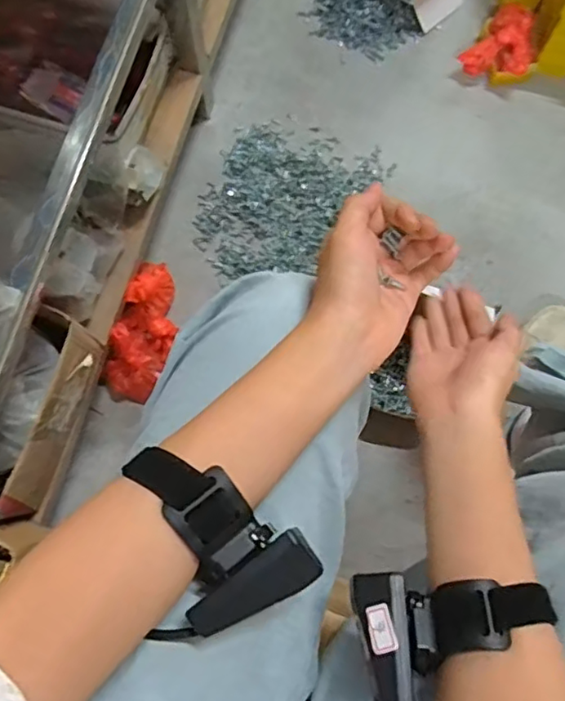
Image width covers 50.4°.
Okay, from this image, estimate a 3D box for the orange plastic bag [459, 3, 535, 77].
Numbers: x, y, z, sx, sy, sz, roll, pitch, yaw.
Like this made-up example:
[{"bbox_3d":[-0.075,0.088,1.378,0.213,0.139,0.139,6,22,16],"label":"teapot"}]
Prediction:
[{"bbox_3d":[0.336,-0.458,0.901,0.091,0.086,0.082,36,81,7],"label":"orange plastic bag"}]

